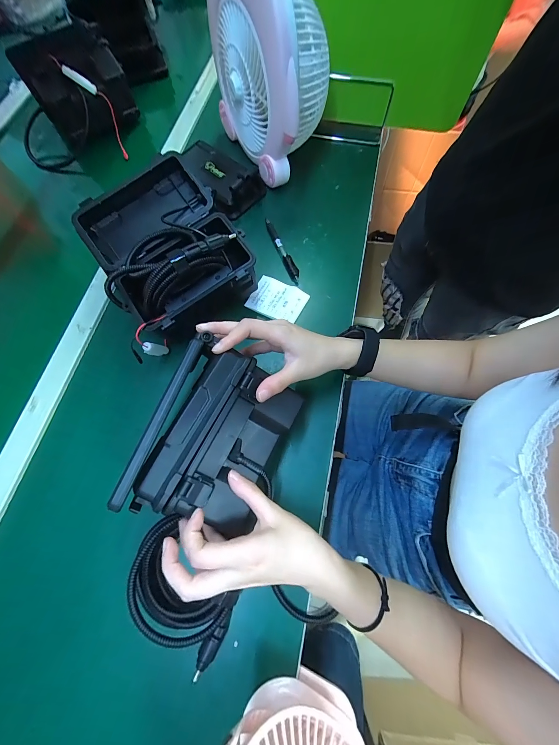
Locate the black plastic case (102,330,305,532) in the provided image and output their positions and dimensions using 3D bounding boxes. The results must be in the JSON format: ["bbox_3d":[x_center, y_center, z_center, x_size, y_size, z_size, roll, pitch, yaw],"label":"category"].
[{"bbox_3d":[-0.069,0.061,0.311,0.140,0.076,0.168,30,71,-22],"label":"black plastic case"}]

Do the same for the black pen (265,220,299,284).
[{"bbox_3d":[0.006,-0.216,0.500,0.014,0.011,0.145,-21,71,-5],"label":"black pen"}]

